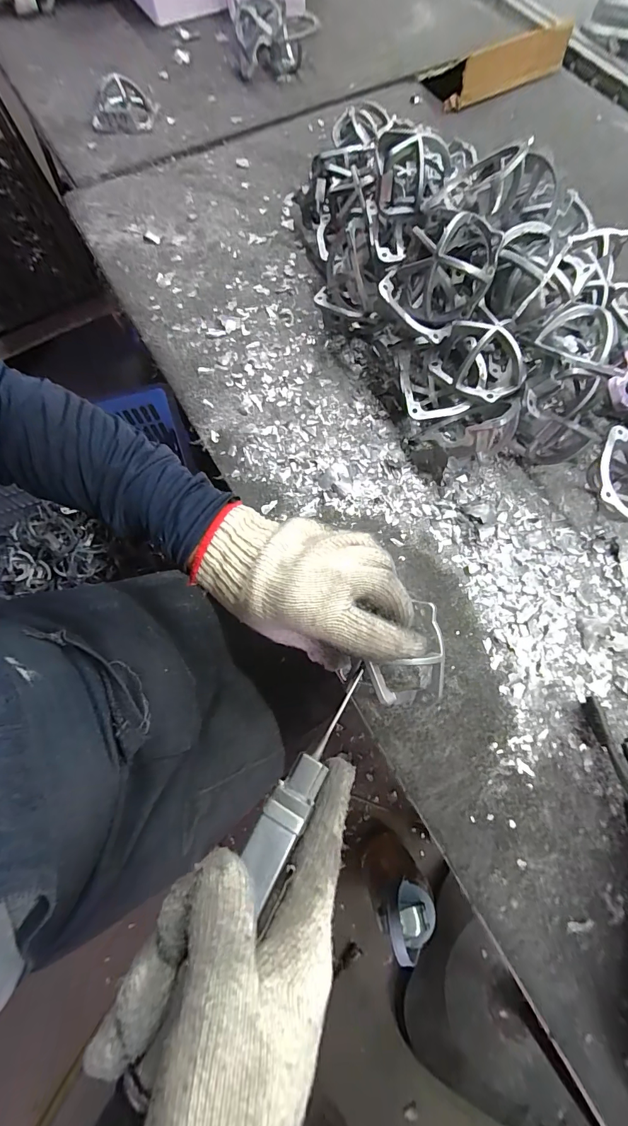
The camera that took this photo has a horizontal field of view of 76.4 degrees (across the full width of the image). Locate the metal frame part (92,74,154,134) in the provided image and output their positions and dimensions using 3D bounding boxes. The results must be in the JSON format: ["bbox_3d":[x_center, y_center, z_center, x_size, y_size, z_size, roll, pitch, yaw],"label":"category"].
[{"bbox_3d":[-0.277,-0.659,0.573,0.087,0.040,0.074,3,71,1],"label":"metal frame part"}]

